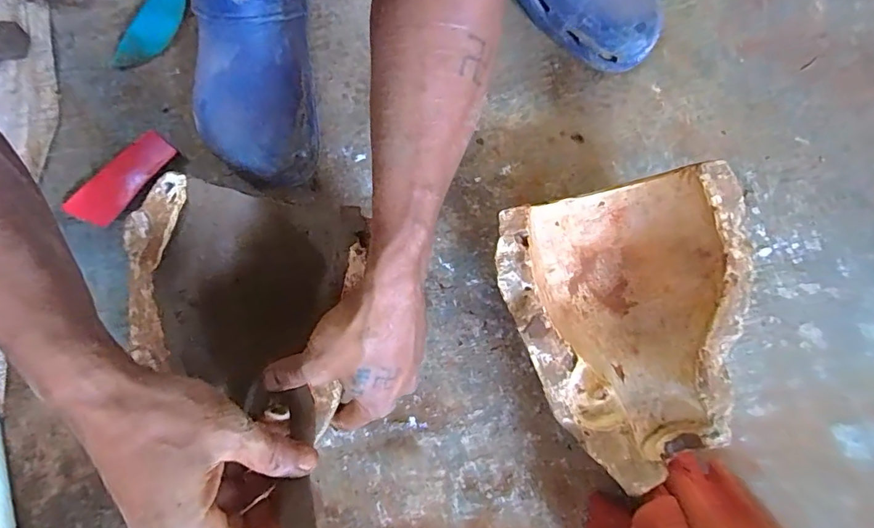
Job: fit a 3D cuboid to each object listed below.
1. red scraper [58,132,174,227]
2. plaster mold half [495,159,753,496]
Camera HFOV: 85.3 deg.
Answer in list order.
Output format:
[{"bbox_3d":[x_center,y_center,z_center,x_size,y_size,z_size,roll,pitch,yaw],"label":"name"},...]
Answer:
[{"bbox_3d":[-0.313,-0.087,0.468,0.043,0.007,0.107,36,79,6],"label":"red scraper"},{"bbox_3d":[0.155,0.053,0.398,0.193,0.105,0.243,-13,78,-5],"label":"plaster mold half"}]

